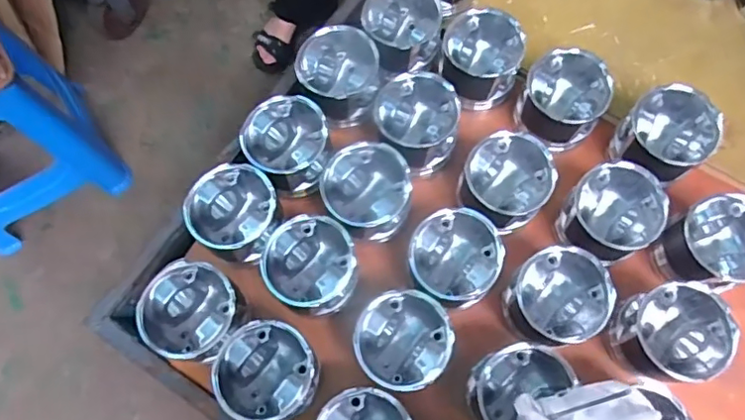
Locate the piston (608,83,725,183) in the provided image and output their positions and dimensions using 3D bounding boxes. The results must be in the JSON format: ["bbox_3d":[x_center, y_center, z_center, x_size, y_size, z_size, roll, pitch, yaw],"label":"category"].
[{"bbox_3d":[0.328,-0.082,0.652,0.097,0.089,0.089,0,70,1],"label":"piston"}]

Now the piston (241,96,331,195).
[{"bbox_3d":[-0.094,-0.065,0.668,0.095,0.094,0.101,-21,71,-6],"label":"piston"}]

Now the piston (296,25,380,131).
[{"bbox_3d":[-0.039,-0.153,0.692,0.092,0.108,0.098,-29,72,-8],"label":"piston"}]

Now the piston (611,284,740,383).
[{"bbox_3d":[0.302,0.126,0.587,0.092,0.088,0.089,0,70,1],"label":"piston"}]

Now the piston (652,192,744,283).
[{"bbox_3d":[0.361,0.041,0.615,0.101,0.085,0.090,-15,71,-4],"label":"piston"}]

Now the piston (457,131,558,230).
[{"bbox_3d":[0.145,-0.026,0.646,0.092,0.093,0.101,0,70,1],"label":"piston"}]

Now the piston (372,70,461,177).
[{"bbox_3d":[0.048,-0.093,0.668,0.096,0.098,0.095,-17,71,-5],"label":"piston"}]

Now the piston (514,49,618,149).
[{"bbox_3d":[0.217,-0.123,0.672,0.089,0.096,0.092,0,70,1],"label":"piston"}]

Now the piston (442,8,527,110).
[{"bbox_3d":[0.131,-0.175,0.694,0.091,0.104,0.094,0,70,1],"label":"piston"}]

